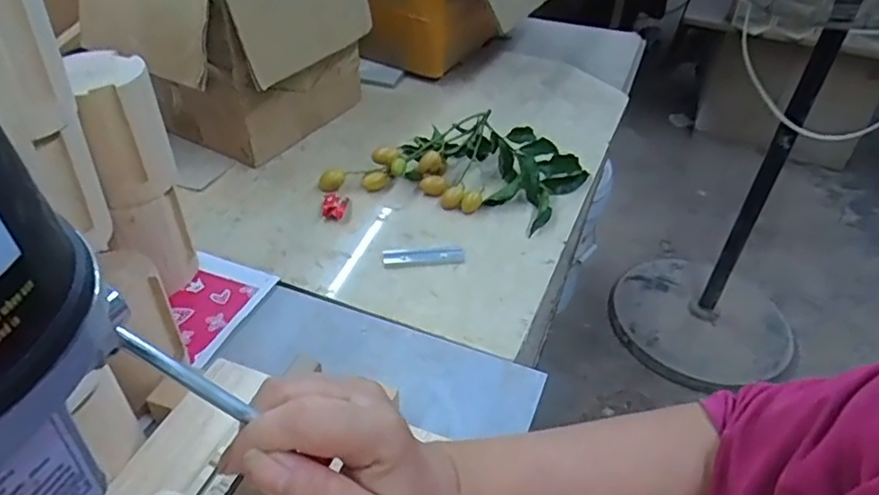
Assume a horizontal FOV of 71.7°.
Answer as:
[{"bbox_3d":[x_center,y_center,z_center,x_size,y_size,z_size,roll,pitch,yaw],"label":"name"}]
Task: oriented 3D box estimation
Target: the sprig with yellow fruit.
[{"bbox_3d":[0.020,-0.098,0.679,0.270,0.061,0.135,13,41,13],"label":"sprig with yellow fruit"}]

